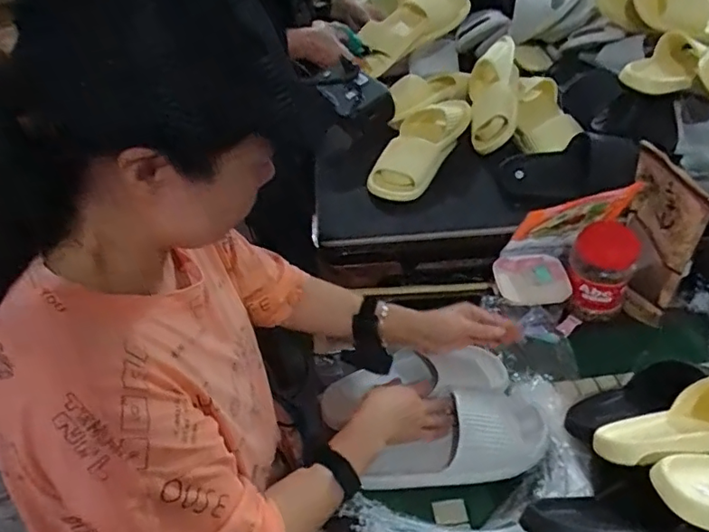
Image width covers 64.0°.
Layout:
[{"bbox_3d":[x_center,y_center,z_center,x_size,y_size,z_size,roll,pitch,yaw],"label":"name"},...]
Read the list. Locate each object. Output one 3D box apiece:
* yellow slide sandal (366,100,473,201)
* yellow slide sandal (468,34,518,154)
[{"bbox_3d":[0.127,-0.218,1.065,0.105,0.068,0.274,24,62,27],"label":"yellow slide sandal"},{"bbox_3d":[0.272,-0.333,1.108,0.093,0.068,0.225,4,70,9],"label":"yellow slide sandal"}]

